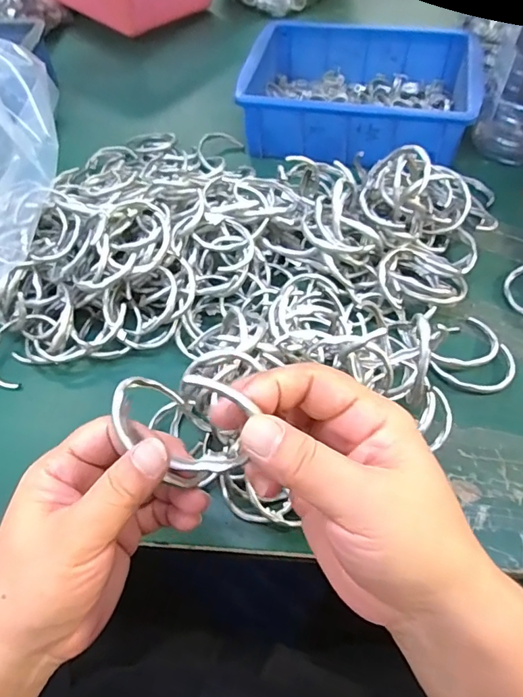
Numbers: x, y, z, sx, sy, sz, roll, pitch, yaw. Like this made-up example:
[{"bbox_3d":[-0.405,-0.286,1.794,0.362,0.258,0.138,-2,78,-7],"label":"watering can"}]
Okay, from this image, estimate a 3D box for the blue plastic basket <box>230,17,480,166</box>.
[{"bbox_3d":[0.110,-0.288,0.552,0.246,0.074,0.172,10,57,12],"label":"blue plastic basket"}]

